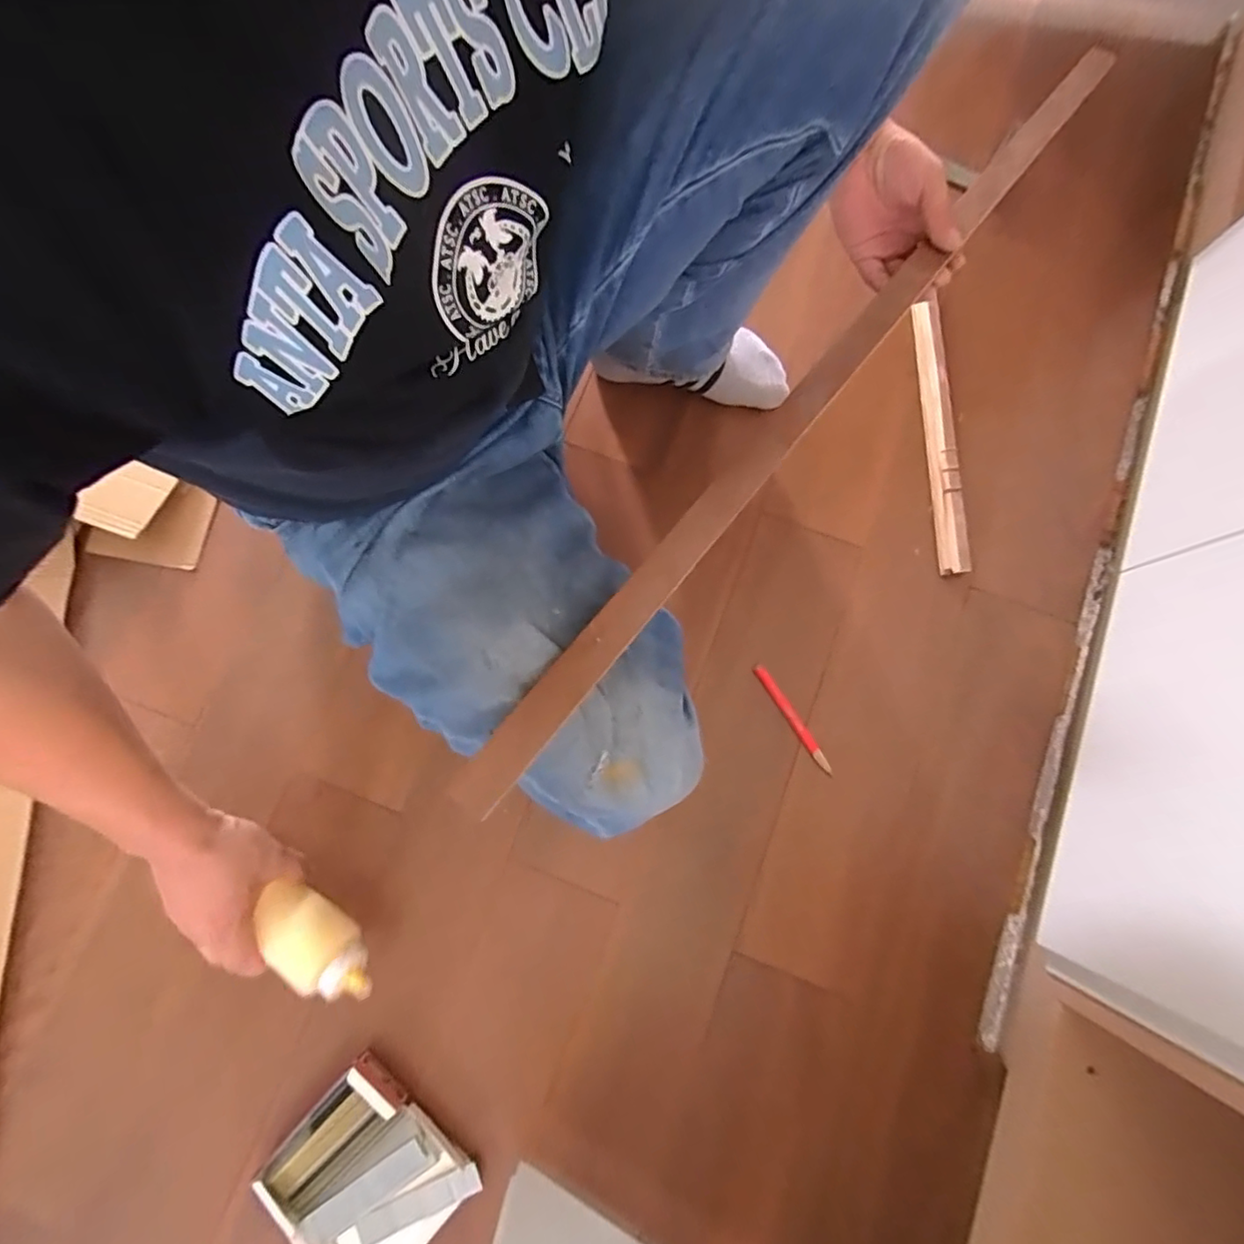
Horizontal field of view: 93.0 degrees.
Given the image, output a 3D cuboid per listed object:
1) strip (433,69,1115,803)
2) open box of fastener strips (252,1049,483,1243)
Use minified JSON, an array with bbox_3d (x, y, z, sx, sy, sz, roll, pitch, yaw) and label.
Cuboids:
[{"bbox_3d":[0.166,-0.197,0.491,0.034,0.023,0.859,39,79,7],"label":"strip"},{"bbox_3d":[-0.241,0.518,0.540,0.157,0.028,0.159,44,83,8],"label":"open box of fastener strips"}]

